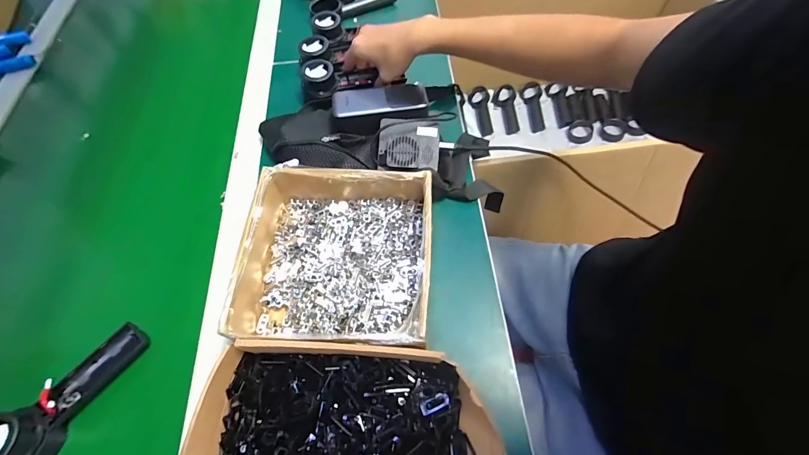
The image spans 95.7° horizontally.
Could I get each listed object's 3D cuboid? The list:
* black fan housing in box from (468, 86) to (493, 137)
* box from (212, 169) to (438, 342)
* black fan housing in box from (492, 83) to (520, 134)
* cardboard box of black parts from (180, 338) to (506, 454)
[{"bbox_3d":[0.209,-0.312,0.990,0.060,0.041,0.139,-7,61,0],"label":"black fan housing in box"},{"bbox_3d":[-0.073,0.031,0.402,0.198,0.063,0.193,1,61,5],"label":"box"},{"bbox_3d":[0.280,-0.319,0.998,0.055,0.029,0.141,-8,79,0],"label":"black fan housing in box"},{"bbox_3d":[-0.053,0.200,0.312,0.271,0.065,0.181,0,61,4],"label":"cardboard box of black parts"}]

